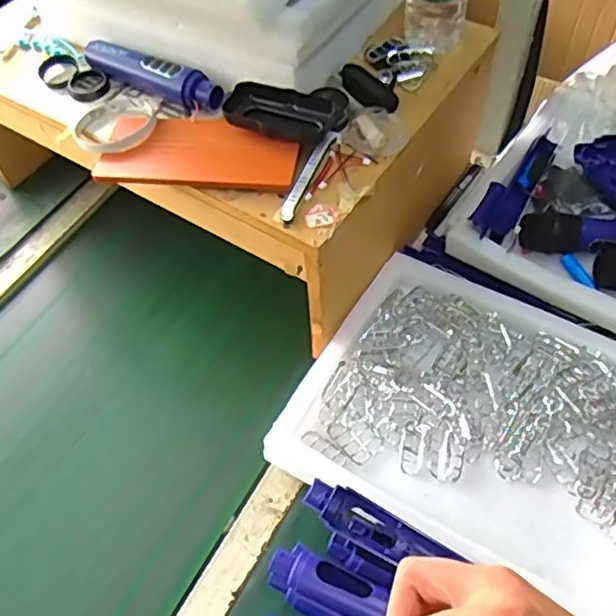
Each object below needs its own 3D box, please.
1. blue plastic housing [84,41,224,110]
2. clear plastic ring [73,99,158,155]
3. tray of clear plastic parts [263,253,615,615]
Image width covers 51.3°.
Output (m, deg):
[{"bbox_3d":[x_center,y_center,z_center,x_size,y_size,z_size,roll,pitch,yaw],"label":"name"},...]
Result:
[{"bbox_3d":[-0.165,-0.249,0.676,0.173,0.030,0.027,27,60,20],"label":"blue plastic housing"},{"bbox_3d":[-0.196,-0.188,0.653,0.080,0.012,0.079,-1,55,2],"label":"clear plastic ring"},{"bbox_3d":[0.180,0.106,0.642,0.349,0.037,0.281,26,60,19],"label":"tray of clear plastic parts"}]

